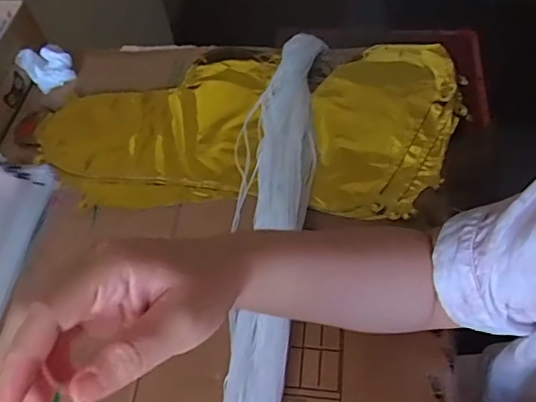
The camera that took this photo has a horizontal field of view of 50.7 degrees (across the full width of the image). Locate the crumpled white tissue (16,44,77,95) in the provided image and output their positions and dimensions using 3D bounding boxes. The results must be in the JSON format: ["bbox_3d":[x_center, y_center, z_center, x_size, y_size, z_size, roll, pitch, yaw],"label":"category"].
[{"bbox_3d":[-0.256,-0.158,0.658,0.053,0.042,0.038,-34,59,-17],"label":"crumpled white tissue"}]

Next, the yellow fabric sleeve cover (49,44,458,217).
[{"bbox_3d":[-0.014,-0.087,0.600,0.423,0.026,0.226,1,56,6],"label":"yellow fabric sleeve cover"}]

